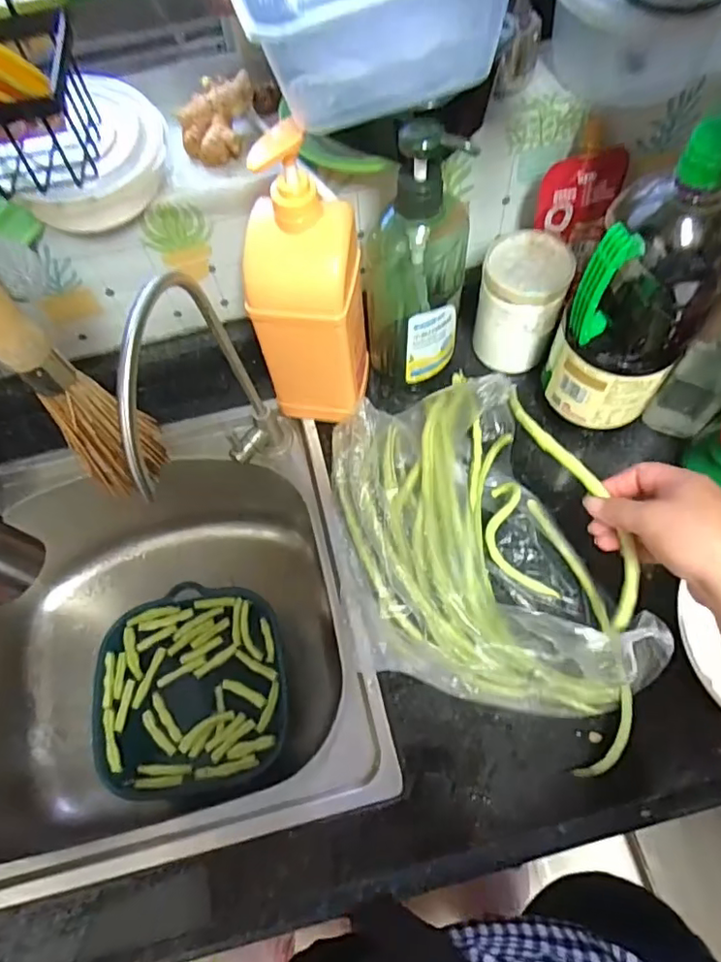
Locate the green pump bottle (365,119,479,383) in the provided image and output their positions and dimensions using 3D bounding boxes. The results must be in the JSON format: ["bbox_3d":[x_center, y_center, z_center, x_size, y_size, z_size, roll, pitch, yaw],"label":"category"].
[{"bbox_3d":[0.050,-0.186,0.514,0.087,0.261,0.070,7,68,5],"label":"green pump bottle"}]

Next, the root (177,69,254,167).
[{"bbox_3d":[-0.124,-0.309,0.494,0.053,0.032,0.070,9,68,6],"label":"root"}]

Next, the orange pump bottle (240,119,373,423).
[{"bbox_3d":[-0.045,-0.156,0.508,0.095,0.266,0.086,-6,67,-1],"label":"orange pump bottle"}]

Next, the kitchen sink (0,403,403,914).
[{"bbox_3d":[-0.226,0.179,0.637,0.443,0.226,0.397,-14,67,-4],"label":"kitchen sink"}]

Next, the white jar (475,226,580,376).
[{"bbox_3d":[0.162,-0.185,0.596,0.080,0.111,0.092,16,69,9],"label":"white jar"}]

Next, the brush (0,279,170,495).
[{"bbox_3d":[-0.196,-0.068,0.376,0.055,0.259,0.041,-34,70,-12],"label":"brush"}]

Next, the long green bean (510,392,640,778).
[{"bbox_3d":[0.176,0.077,0.455,0.046,0.071,0.305,-16,92,-43],"label":"long green bean"}]

